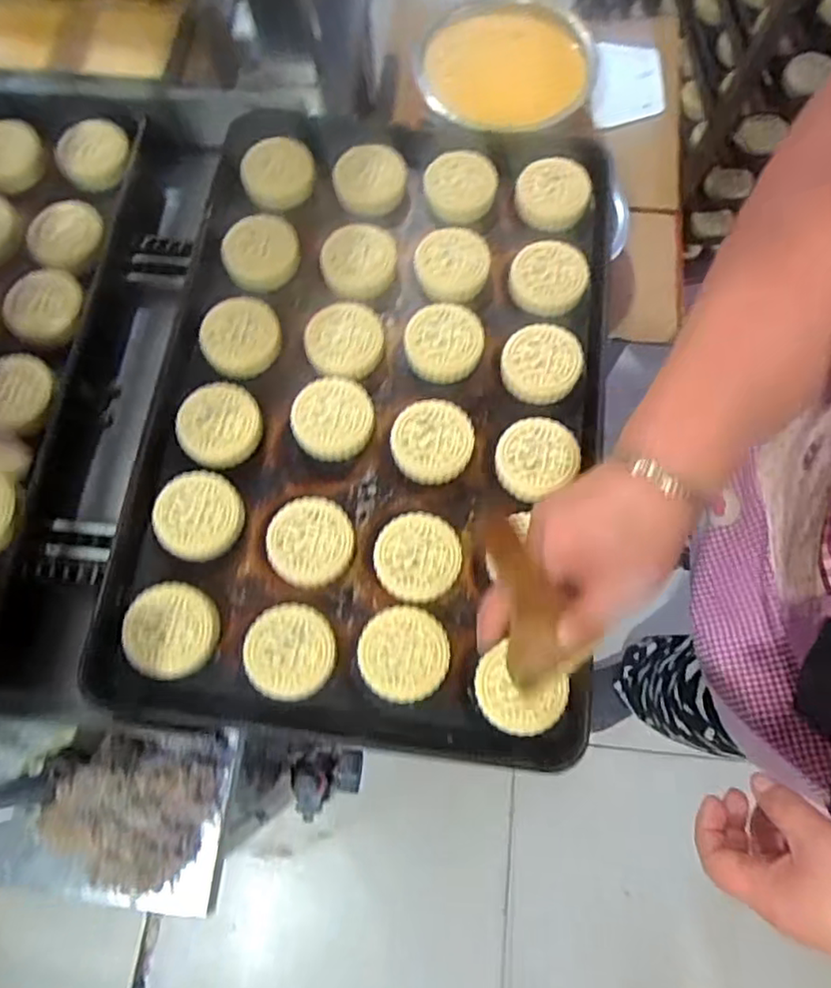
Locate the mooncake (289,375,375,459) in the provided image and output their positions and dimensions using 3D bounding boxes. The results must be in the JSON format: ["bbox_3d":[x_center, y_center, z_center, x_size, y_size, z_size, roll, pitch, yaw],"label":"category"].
[{"bbox_3d":[-0.073,-0.069,0.562,0.072,0.022,0.072,0,73,0],"label":"mooncake"}]

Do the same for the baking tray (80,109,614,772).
[{"bbox_3d":[-0.042,-0.091,0.579,0.411,0.062,0.595,7,73,2],"label":"baking tray"}]

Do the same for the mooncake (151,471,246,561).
[{"bbox_3d":[-0.185,0.019,0.536,0.070,0.020,0.073,0,73,0],"label":"mooncake"}]

